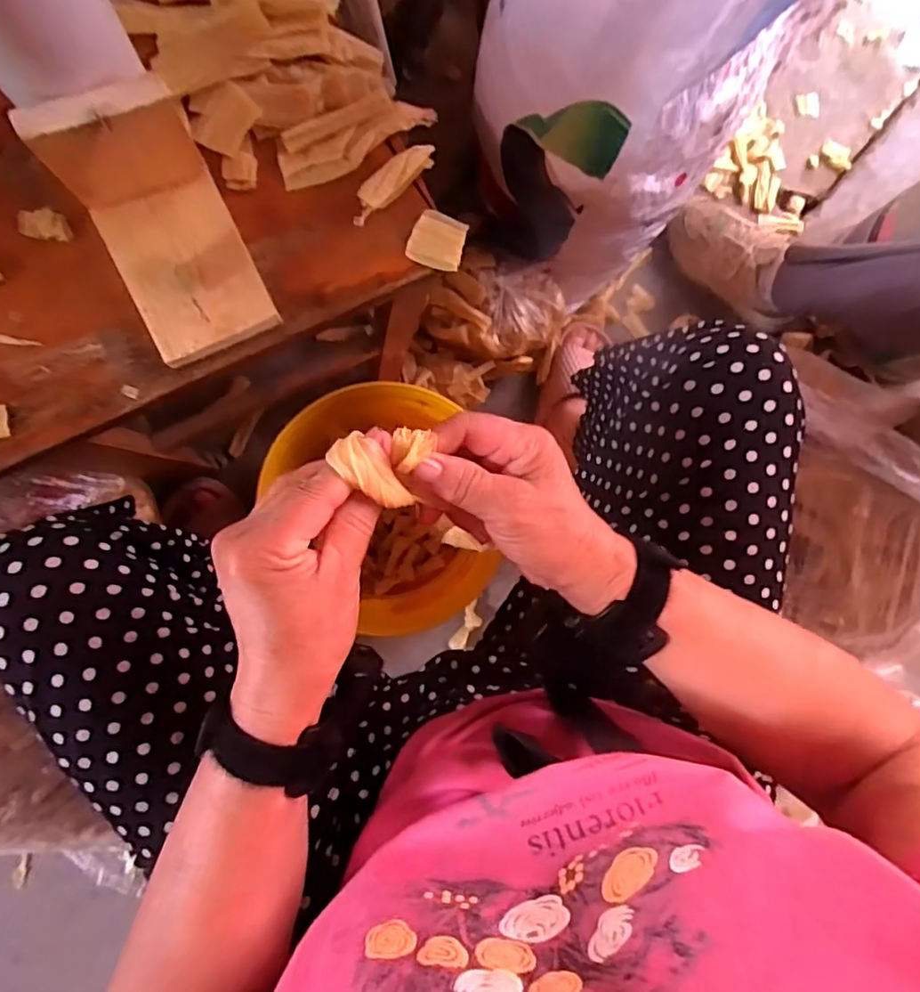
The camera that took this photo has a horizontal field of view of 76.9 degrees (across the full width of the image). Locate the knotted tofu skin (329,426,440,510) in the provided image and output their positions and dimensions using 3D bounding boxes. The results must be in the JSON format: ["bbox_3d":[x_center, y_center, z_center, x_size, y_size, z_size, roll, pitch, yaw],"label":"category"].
[{"bbox_3d":[-0.039,-0.018,0.279,0.044,0.019,0.038,19,87,-6],"label":"knotted tofu skin"}]

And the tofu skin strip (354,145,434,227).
[{"bbox_3d":[-0.048,-0.213,0.391,0.068,0.012,0.020,-42,94,-6],"label":"tofu skin strip"}]

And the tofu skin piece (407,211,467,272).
[{"bbox_3d":[-0.015,-0.176,0.400,0.036,0.008,0.038,18,87,-7],"label":"tofu skin piece"}]

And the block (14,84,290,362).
[{"bbox_3d":[-0.173,-0.153,0.340,0.077,0.078,0.126,-25,92,-7],"label":"block"}]

